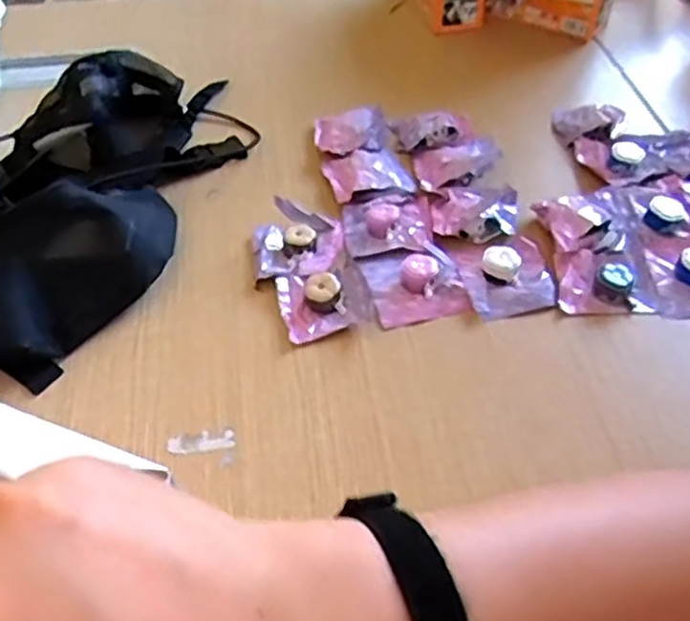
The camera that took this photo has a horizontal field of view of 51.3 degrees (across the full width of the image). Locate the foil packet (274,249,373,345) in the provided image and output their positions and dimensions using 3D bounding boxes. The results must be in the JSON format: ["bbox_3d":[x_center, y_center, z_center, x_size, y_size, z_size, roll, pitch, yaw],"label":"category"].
[{"bbox_3d":[-0.020,-0.017,0.658,0.079,0.026,0.085,-13,50,-11],"label":"foil packet"}]

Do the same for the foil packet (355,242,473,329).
[{"bbox_3d":[0.063,-0.029,0.667,0.081,0.021,0.088,-12,50,-10],"label":"foil packet"}]

